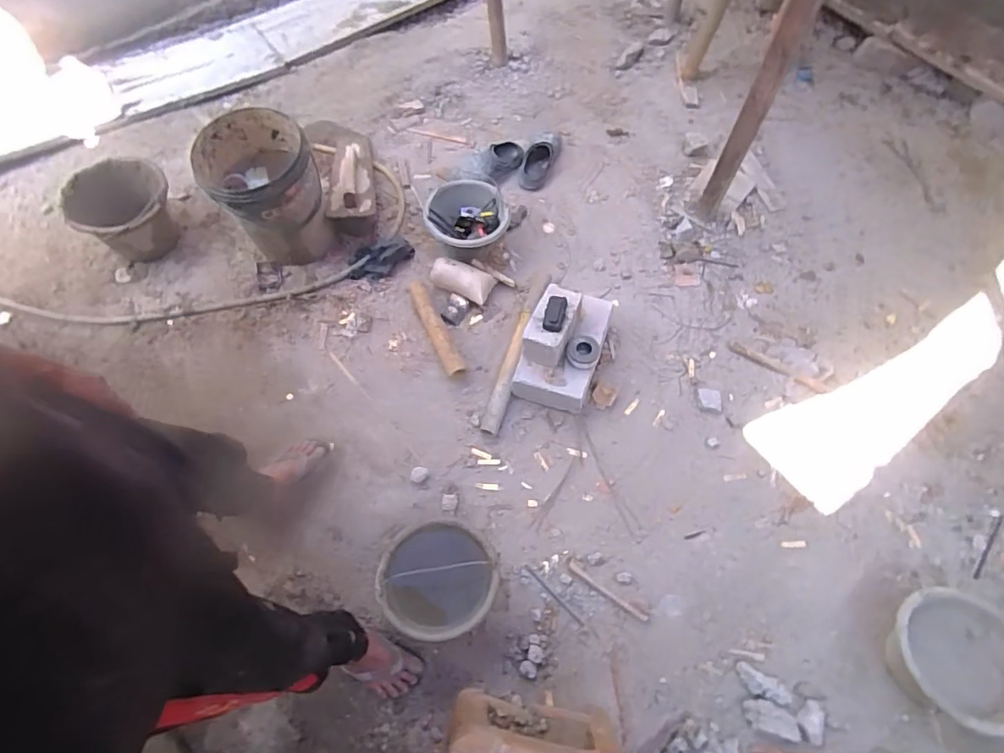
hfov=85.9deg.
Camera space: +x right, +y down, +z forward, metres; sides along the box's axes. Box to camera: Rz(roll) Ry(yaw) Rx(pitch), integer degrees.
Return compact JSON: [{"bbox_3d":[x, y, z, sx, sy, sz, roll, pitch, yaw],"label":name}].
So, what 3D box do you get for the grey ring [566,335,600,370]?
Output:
[{"bbox_3d":[0.215,-0.062,1.424,0.087,0.037,0.087,0,63,1],"label":"grey ring"}]

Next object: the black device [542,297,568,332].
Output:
[{"bbox_3d":[0.137,-0.162,1.393,0.050,0.022,0.097,13,64,8],"label":"black device"}]

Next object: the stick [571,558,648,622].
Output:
[{"bbox_3d":[0.247,0.506,1.272,0.214,0.014,0.024,34,71,17],"label":"stick"}]

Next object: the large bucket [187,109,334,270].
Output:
[{"bbox_3d":[-0.669,-0.529,1.594,0.279,0.373,0.335,-24,65,-11],"label":"large bucket"}]

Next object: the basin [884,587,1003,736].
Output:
[{"bbox_3d":[0.954,0.589,1.142,0.227,0.164,0.260,-11,64,-2],"label":"basin"}]

